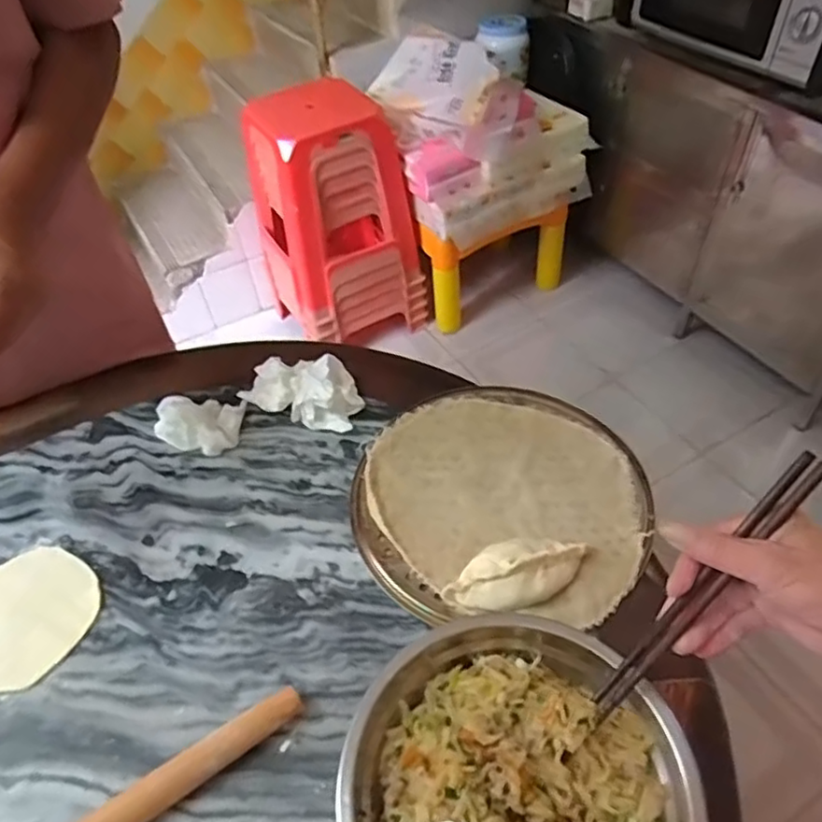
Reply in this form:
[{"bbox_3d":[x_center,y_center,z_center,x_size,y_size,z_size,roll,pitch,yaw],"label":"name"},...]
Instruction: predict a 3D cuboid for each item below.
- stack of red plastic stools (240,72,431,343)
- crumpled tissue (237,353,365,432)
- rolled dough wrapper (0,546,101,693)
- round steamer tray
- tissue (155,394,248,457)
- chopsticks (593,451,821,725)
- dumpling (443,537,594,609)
[{"bbox_3d":[-0.217,-0.550,1.818,0.379,0.668,0.379,-26,51,-16],"label":"stack of red plastic stools"},{"bbox_3d":[-0.112,-0.028,0.685,0.117,0.045,0.076,24,55,24],"label":"crumpled tissue"},{"bbox_3d":[-0.338,0.179,0.551,0.122,0.005,0.130,22,55,23],"label":"rolled dough wrapper"},{"bbox_3d":[0.081,0.072,0.609,0.260,0.018,0.255,-3,49,3],"label":"round steamer tray"},{"bbox_3d":[-0.226,0.012,0.674,0.090,0.030,0.063,3,49,8],"label":"tissue"},{"bbox_3d":[0.180,0.108,0.395,0.017,0.017,0.201,43,100,34],"label":"chopsticks"},{"bbox_3d":[0.088,0.133,0.528,0.120,0.029,0.053,-13,49,-6],"label":"dumpling"}]

